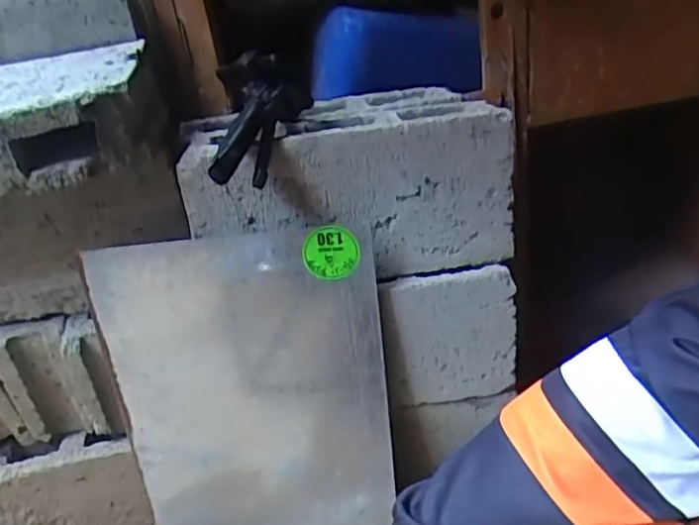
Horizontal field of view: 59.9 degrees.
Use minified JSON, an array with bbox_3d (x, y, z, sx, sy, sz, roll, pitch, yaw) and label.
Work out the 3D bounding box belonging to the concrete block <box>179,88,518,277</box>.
[{"bbox_3d":[-0.014,-0.100,0.796,0.376,0.190,0.223,-15,31,-12],"label":"concrete block"}]

